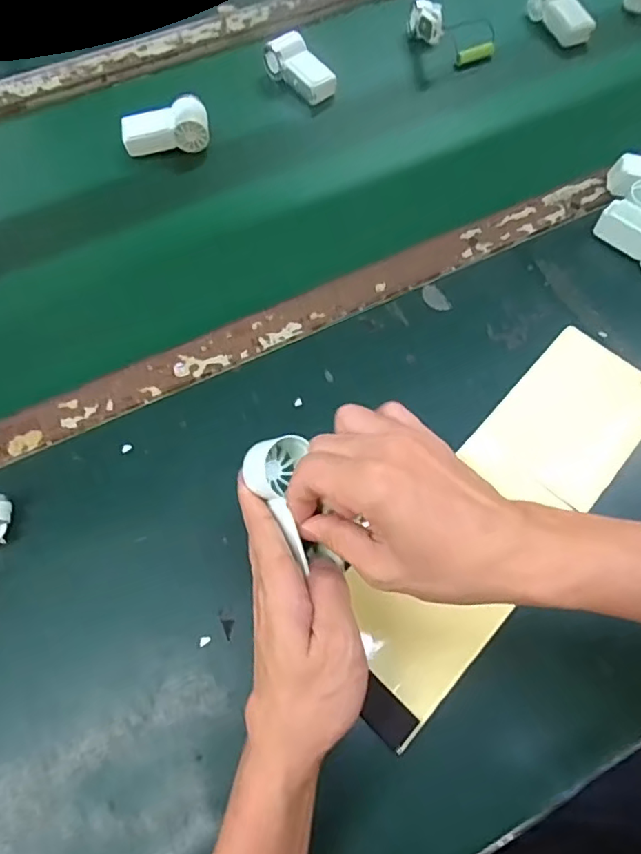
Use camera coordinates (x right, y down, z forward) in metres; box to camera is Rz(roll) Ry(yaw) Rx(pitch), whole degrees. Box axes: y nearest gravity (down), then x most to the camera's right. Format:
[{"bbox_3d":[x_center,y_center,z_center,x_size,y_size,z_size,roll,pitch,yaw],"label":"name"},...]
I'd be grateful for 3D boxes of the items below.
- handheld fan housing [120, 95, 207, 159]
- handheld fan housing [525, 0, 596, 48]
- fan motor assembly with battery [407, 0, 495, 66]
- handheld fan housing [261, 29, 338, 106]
[{"bbox_3d":[-0.171,-0.332,0.611,0.091,0.036,0.043,-6,65,-3],"label":"handheld fan housing"},{"bbox_3d":[0.307,-0.536,0.708,0.050,0.036,0.096,-10,65,-5],"label":"handheld fan housing"},{"bbox_3d":[0.160,-0.493,0.682,0.095,0.042,0.070,-8,65,-4],"label":"fan motor assembly with battery"},{"bbox_3d":[-0.027,-0.423,0.654,0.053,0.035,0.086,-30,68,-13],"label":"handheld fan housing"}]

